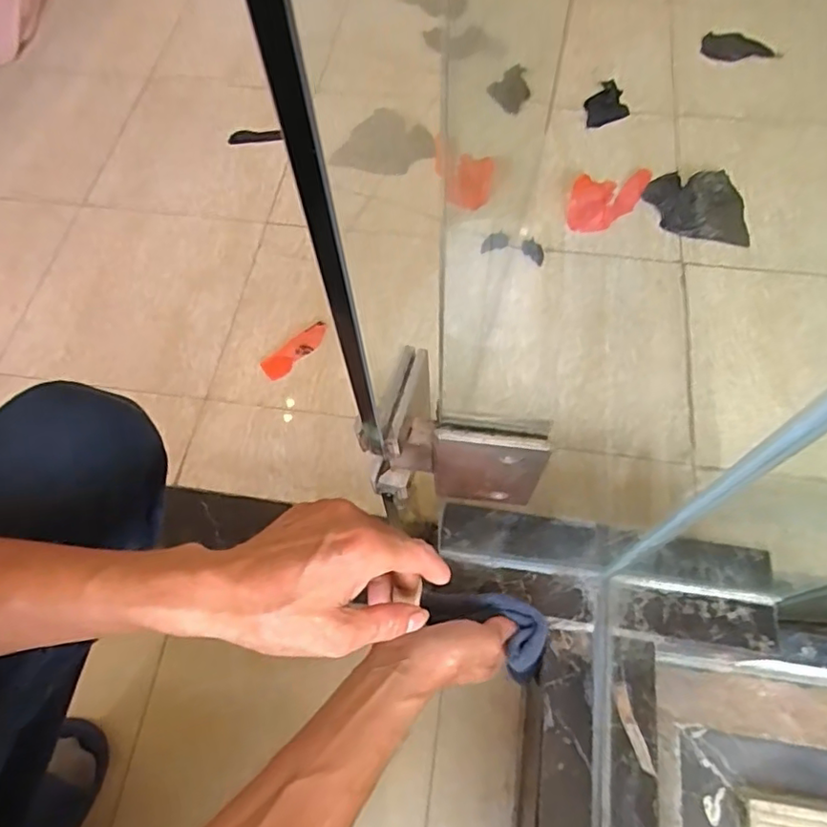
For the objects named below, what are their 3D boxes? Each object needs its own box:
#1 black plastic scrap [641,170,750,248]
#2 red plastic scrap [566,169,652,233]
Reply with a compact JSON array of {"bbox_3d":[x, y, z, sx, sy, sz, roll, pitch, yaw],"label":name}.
[{"bbox_3d":[0.400,-0.295,0.823,0.145,0.028,0.109,16,66,10],"label":"black plastic scrap"},{"bbox_3d":[0.272,-0.314,0.839,0.081,0.023,0.150,36,71,17],"label":"red plastic scrap"}]

